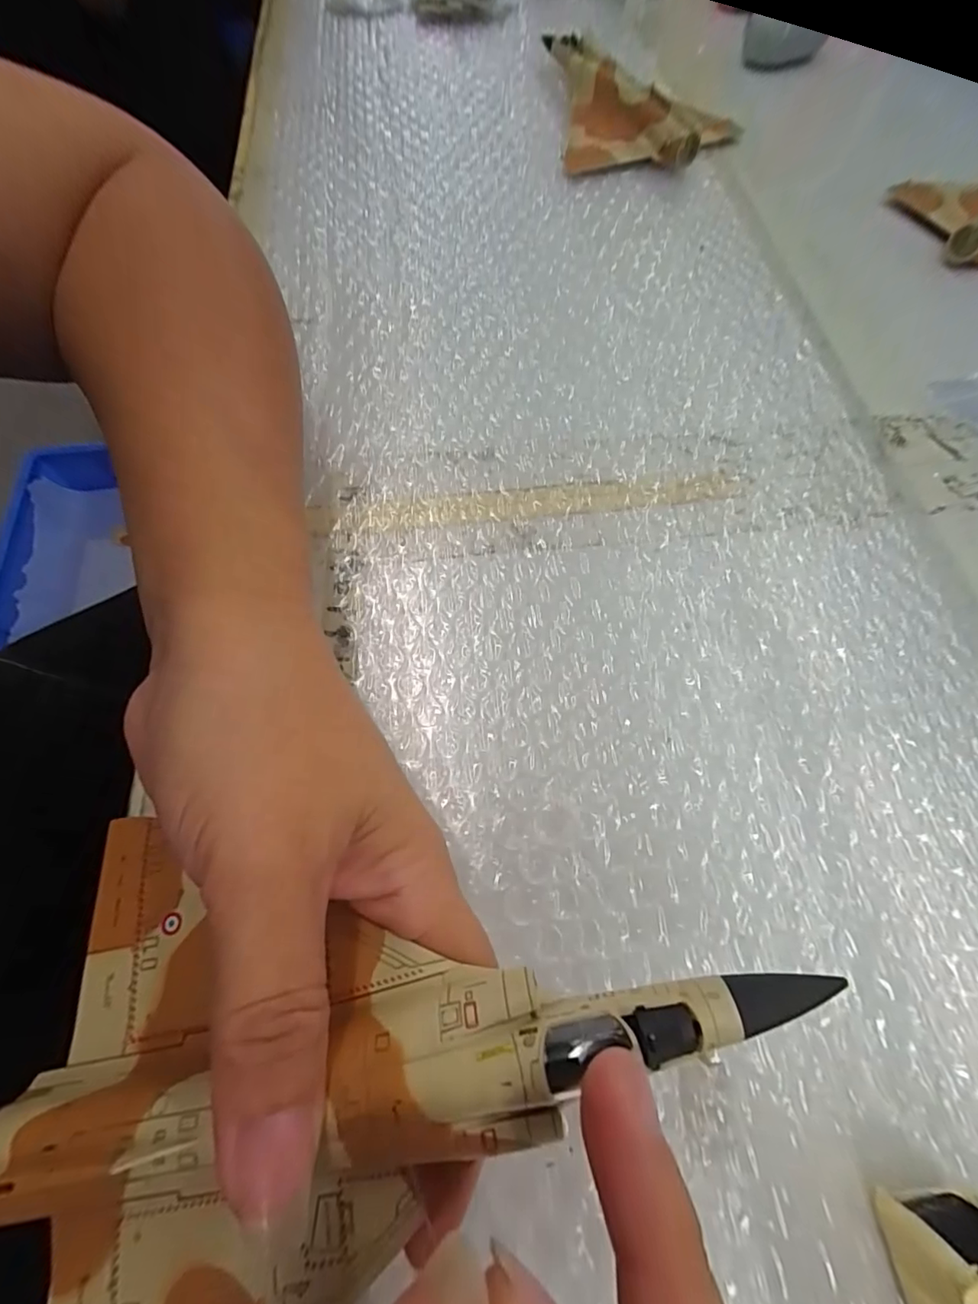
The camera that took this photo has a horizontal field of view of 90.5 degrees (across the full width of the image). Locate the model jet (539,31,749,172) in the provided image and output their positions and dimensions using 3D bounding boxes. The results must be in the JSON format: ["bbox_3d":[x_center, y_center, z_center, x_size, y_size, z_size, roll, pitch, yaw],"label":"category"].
[{"bbox_3d":[0.096,-0.333,0.295,0.113,0.024,0.104,1,66,0],"label":"model jet"}]

